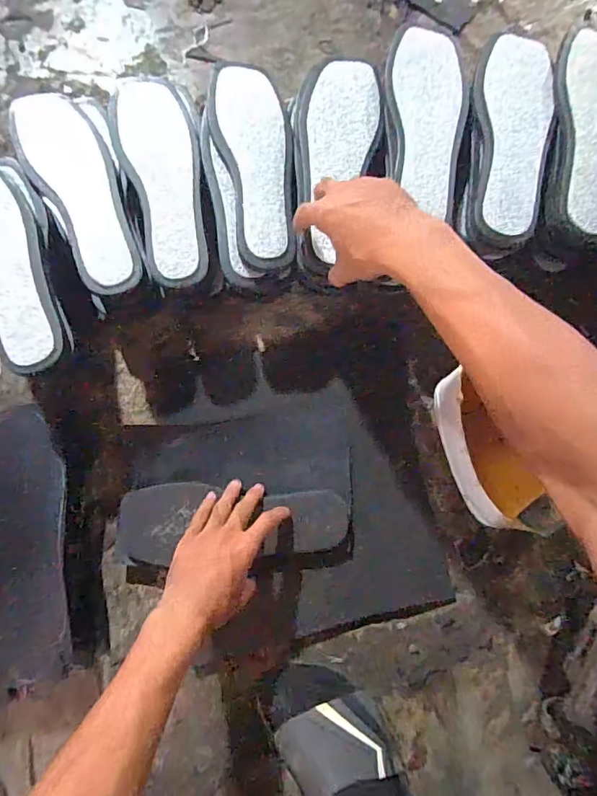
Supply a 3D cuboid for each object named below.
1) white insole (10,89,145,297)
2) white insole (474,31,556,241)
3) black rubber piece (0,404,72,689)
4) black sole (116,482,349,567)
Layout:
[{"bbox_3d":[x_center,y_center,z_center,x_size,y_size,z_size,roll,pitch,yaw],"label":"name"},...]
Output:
[{"bbox_3d":[-0.236,-0.226,0.506,0.080,0.015,0.237,-26,85,-12],"label":"white insole"},{"bbox_3d":[0.232,-0.286,0.505,0.078,0.014,0.247,8,78,-2],"label":"white insole"},{"bbox_3d":[-0.374,0.184,0.573,0.163,0.011,0.318,-13,83,1],"label":"black rubber piece"},{"bbox_3d":[-0.078,0.147,0.559,0.268,0.019,0.087,1,78,-6],"label":"black sole"}]

